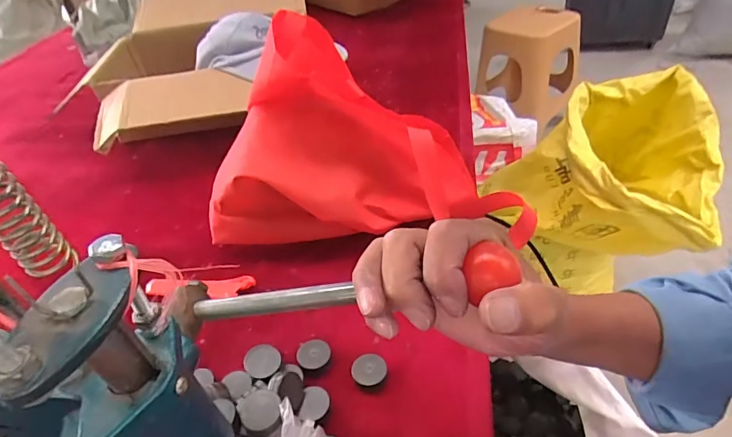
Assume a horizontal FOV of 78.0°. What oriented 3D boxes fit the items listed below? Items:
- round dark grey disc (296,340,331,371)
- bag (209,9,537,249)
[{"bbox_3d":[-0.050,0.133,0.439,0.031,0.010,0.028,-6,41,4],"label":"round dark grey disc"},{"bbox_3d":[-0.004,-0.084,0.530,0.358,0.219,0.163,-2,42,9],"label":"bag"}]

